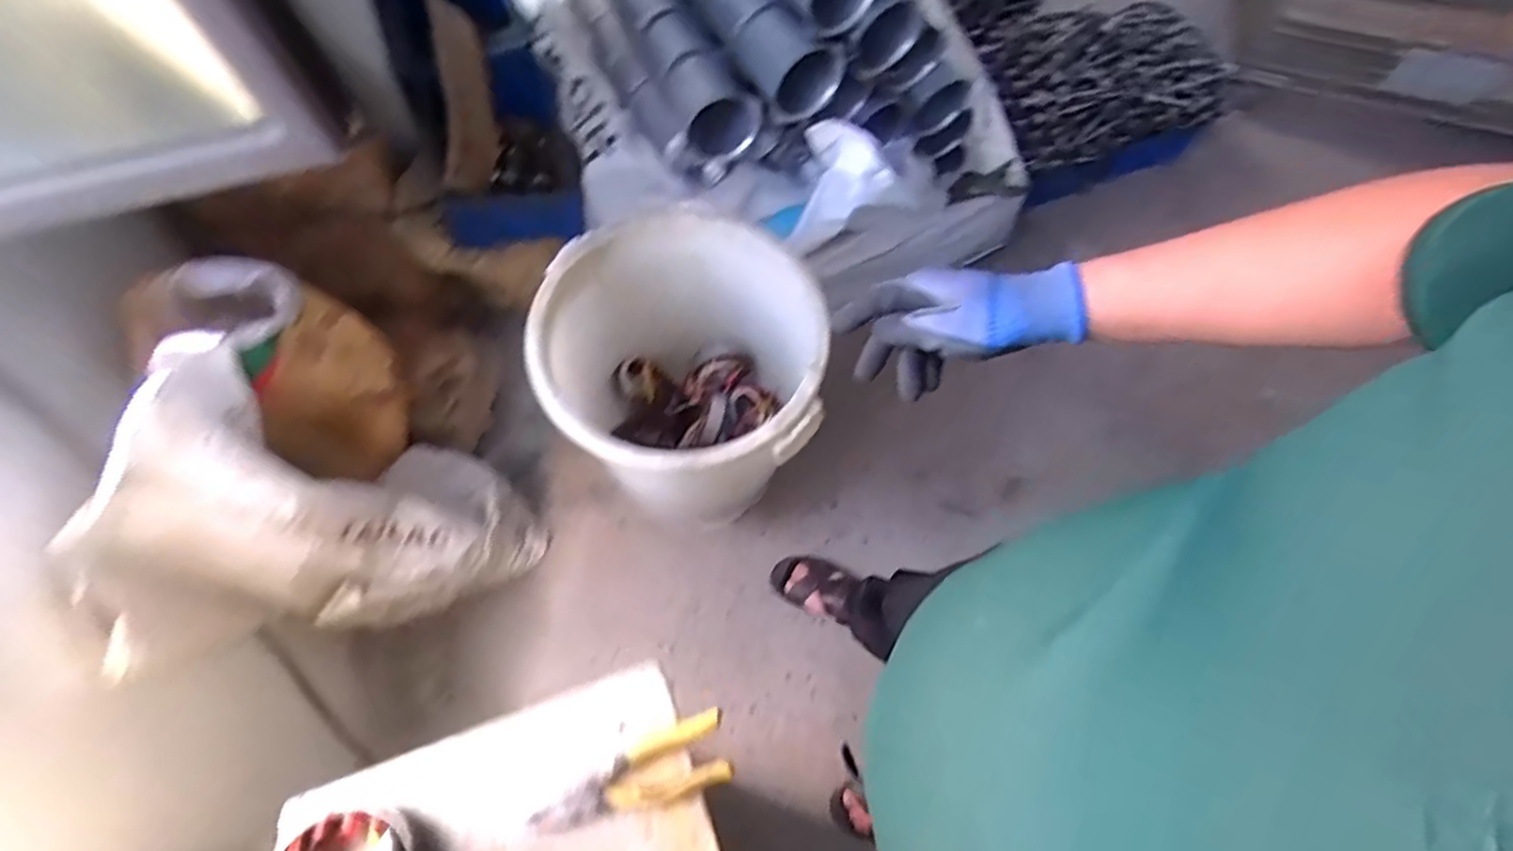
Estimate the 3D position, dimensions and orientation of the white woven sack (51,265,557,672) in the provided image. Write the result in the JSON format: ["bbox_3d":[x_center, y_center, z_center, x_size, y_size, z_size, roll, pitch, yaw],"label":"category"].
[{"bbox_3d":[-0.750,0.100,1.135,0.474,0.733,0.441,43,73,14],"label":"white woven sack"}]

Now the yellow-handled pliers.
[{"bbox_3d":[-0.111,0.323,0.605,0.178,0.014,0.061,-21,70,-10],"label":"yellow-handled pliers"}]

